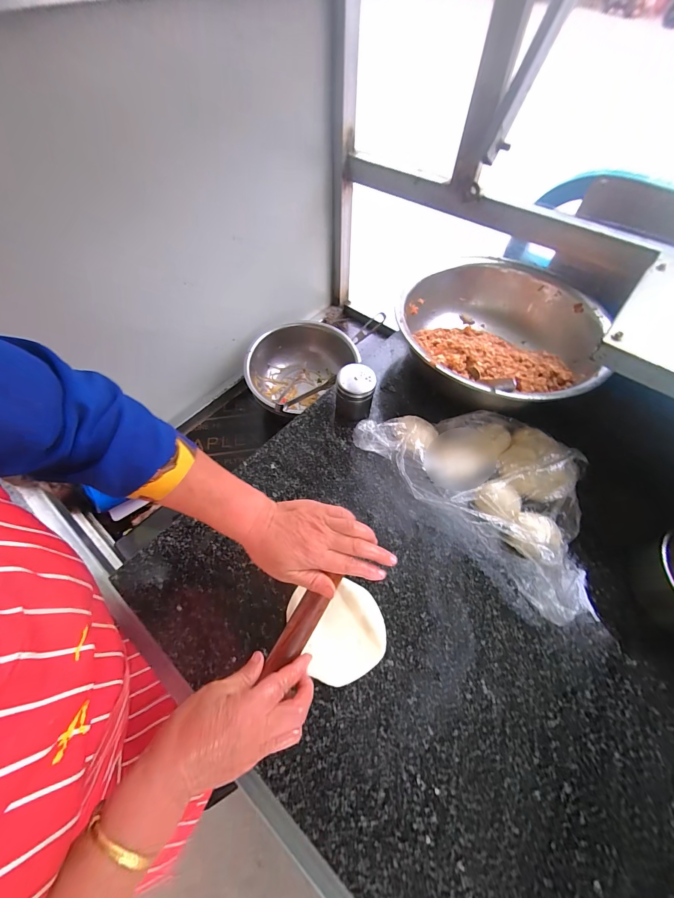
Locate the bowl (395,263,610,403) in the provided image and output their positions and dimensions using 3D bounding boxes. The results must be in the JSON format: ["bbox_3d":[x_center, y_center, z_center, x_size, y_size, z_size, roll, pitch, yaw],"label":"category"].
[{"bbox_3d":[0.270,-0.182,0.594,0.313,0.123,0.320,0,58,-1],"label":"bowl"}]

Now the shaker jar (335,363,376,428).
[{"bbox_3d":[0.029,-0.087,0.554,0.062,0.081,0.068,0,58,-1],"label":"shaker jar"}]

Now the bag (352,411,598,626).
[{"bbox_3d":[0.238,0.037,0.490,0.228,0.070,0.367,-39,66,-22],"label":"bag"}]

